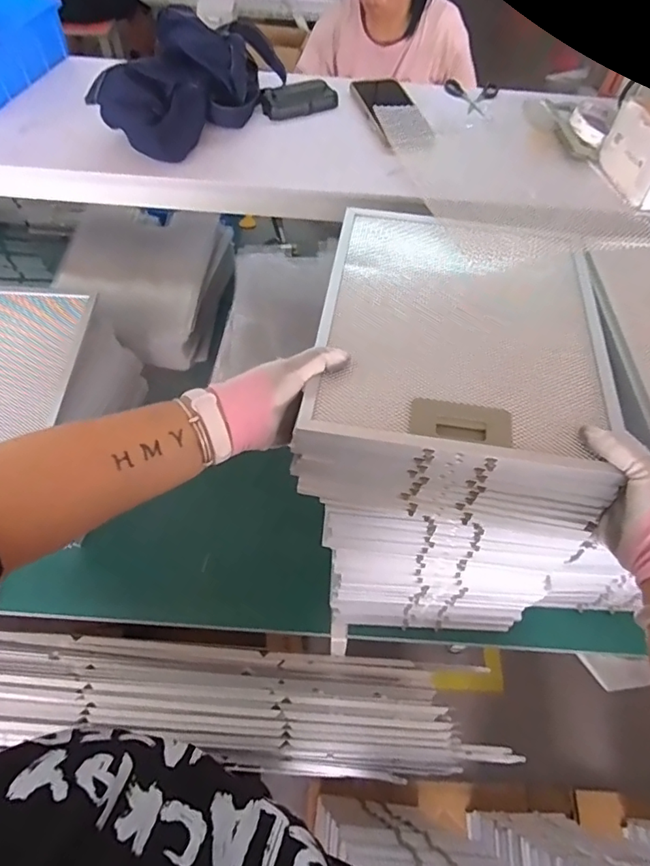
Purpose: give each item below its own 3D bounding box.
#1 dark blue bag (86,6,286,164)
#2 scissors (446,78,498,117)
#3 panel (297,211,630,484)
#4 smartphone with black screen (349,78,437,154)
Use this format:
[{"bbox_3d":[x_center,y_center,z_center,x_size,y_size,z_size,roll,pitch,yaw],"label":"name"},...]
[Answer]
[{"bbox_3d":[-0.175,-0.476,0.675,0.115,0.106,0.284,37,64,18],"label":"dark blue bag"},{"bbox_3d":[0.220,-0.513,0.778,0.077,0.011,0.083,15,59,6],"label":"scissors"},{"bbox_3d":[0.138,-0.111,0.518,0.271,0.021,0.320,8,55,4],"label":"panel"},{"bbox_3d":[0.096,-0.457,0.728,0.079,0.013,0.173,-14,61,-11],"label":"smartphone with black screen"}]

